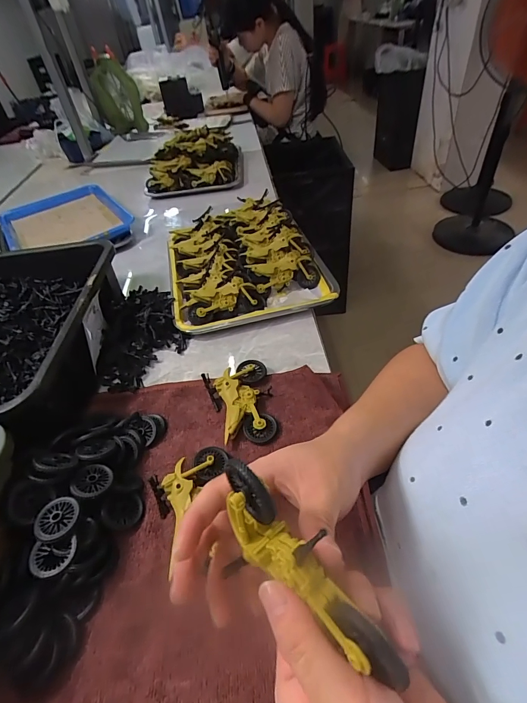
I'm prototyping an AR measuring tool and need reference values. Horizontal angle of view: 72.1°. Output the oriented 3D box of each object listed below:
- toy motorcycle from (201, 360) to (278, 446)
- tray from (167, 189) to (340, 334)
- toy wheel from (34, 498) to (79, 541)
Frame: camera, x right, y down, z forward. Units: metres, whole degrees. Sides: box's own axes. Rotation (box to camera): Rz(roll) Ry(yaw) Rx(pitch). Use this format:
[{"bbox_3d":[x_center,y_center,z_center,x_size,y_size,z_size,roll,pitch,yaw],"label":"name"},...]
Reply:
[{"bbox_3d":[-0.028,0.057,0.431,0.074,0.031,0.114,-11,44,-2],"label":"toy motorcycle"},{"bbox_3d":[-0.042,-0.178,0.654,0.255,0.070,0.357,-13,44,-4],"label":"tray"},{"bbox_3d":[-0.176,0.145,0.312,0.032,0.012,0.036,6,46,14],"label":"toy wheel"}]

